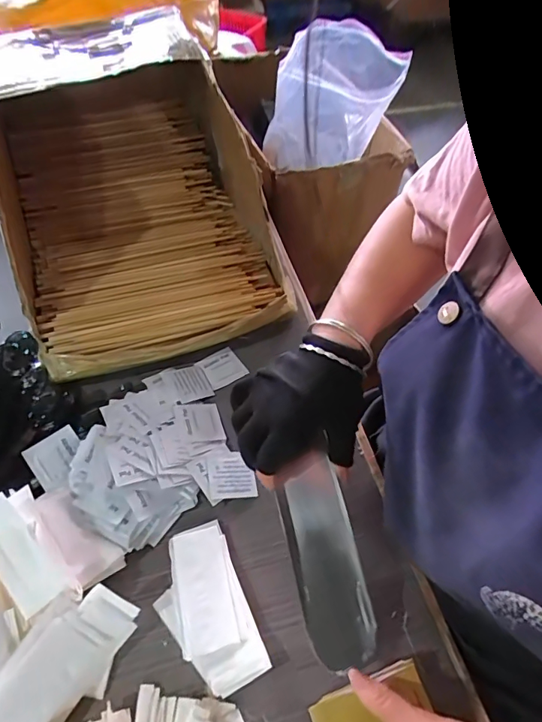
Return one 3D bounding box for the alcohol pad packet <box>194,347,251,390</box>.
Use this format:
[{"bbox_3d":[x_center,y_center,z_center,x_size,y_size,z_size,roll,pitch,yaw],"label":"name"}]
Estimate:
[{"bbox_3d":[-0.059,0.008,0.537,0.047,0.004,0.048,-26,58,-20],"label":"alcohol pad packet"}]

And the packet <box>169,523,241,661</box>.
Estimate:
[{"bbox_3d":[-0.060,0.198,0.386,0.046,0.005,0.098,-9,49,-14],"label":"packet"}]

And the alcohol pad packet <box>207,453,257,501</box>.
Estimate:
[{"bbox_3d":[-0.041,0.116,0.452,0.047,0.004,0.048,-1,51,-20],"label":"alcohol pad packet"}]

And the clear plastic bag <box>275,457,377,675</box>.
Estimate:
[{"bbox_3d":[0.044,0.163,0.366,0.054,0.014,0.153,-8,63,-8],"label":"clear plastic bag"}]

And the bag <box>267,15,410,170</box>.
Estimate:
[{"bbox_3d":[0.104,-0.445,0.762,0.197,0.234,0.123,-10,54,-9],"label":"bag"}]

